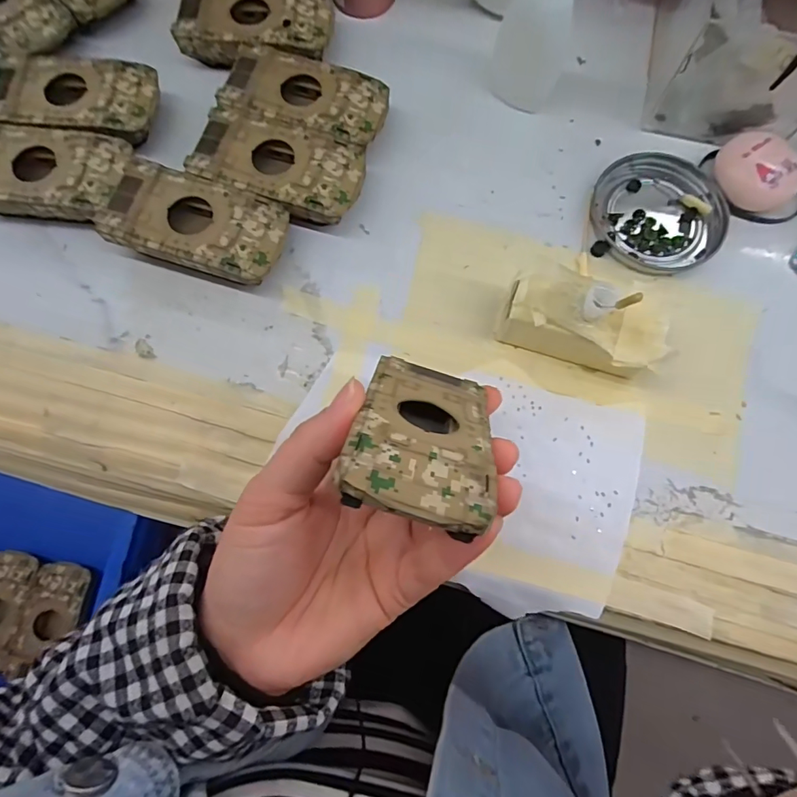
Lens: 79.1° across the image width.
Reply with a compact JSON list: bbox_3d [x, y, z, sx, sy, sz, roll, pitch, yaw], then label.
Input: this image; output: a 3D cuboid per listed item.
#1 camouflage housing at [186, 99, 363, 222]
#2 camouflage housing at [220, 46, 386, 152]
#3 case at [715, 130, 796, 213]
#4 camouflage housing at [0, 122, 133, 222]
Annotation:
[{"bbox_3d":[-0.068,-0.133,0.286,0.095,0.026,0.051,18,76,4],"label":"camouflage housing"},{"bbox_3d":[-0.055,-0.180,0.297,0.094,0.023,0.051,15,75,3],"label":"camouflage housing"},{"bbox_3d":[0.214,-0.134,0.289,0.039,0.022,0.048,-41,79,-10],"label":"case"},{"bbox_3d":[-0.203,-0.128,0.282,0.091,0.026,0.053,8,75,1],"label":"camouflage housing"}]

